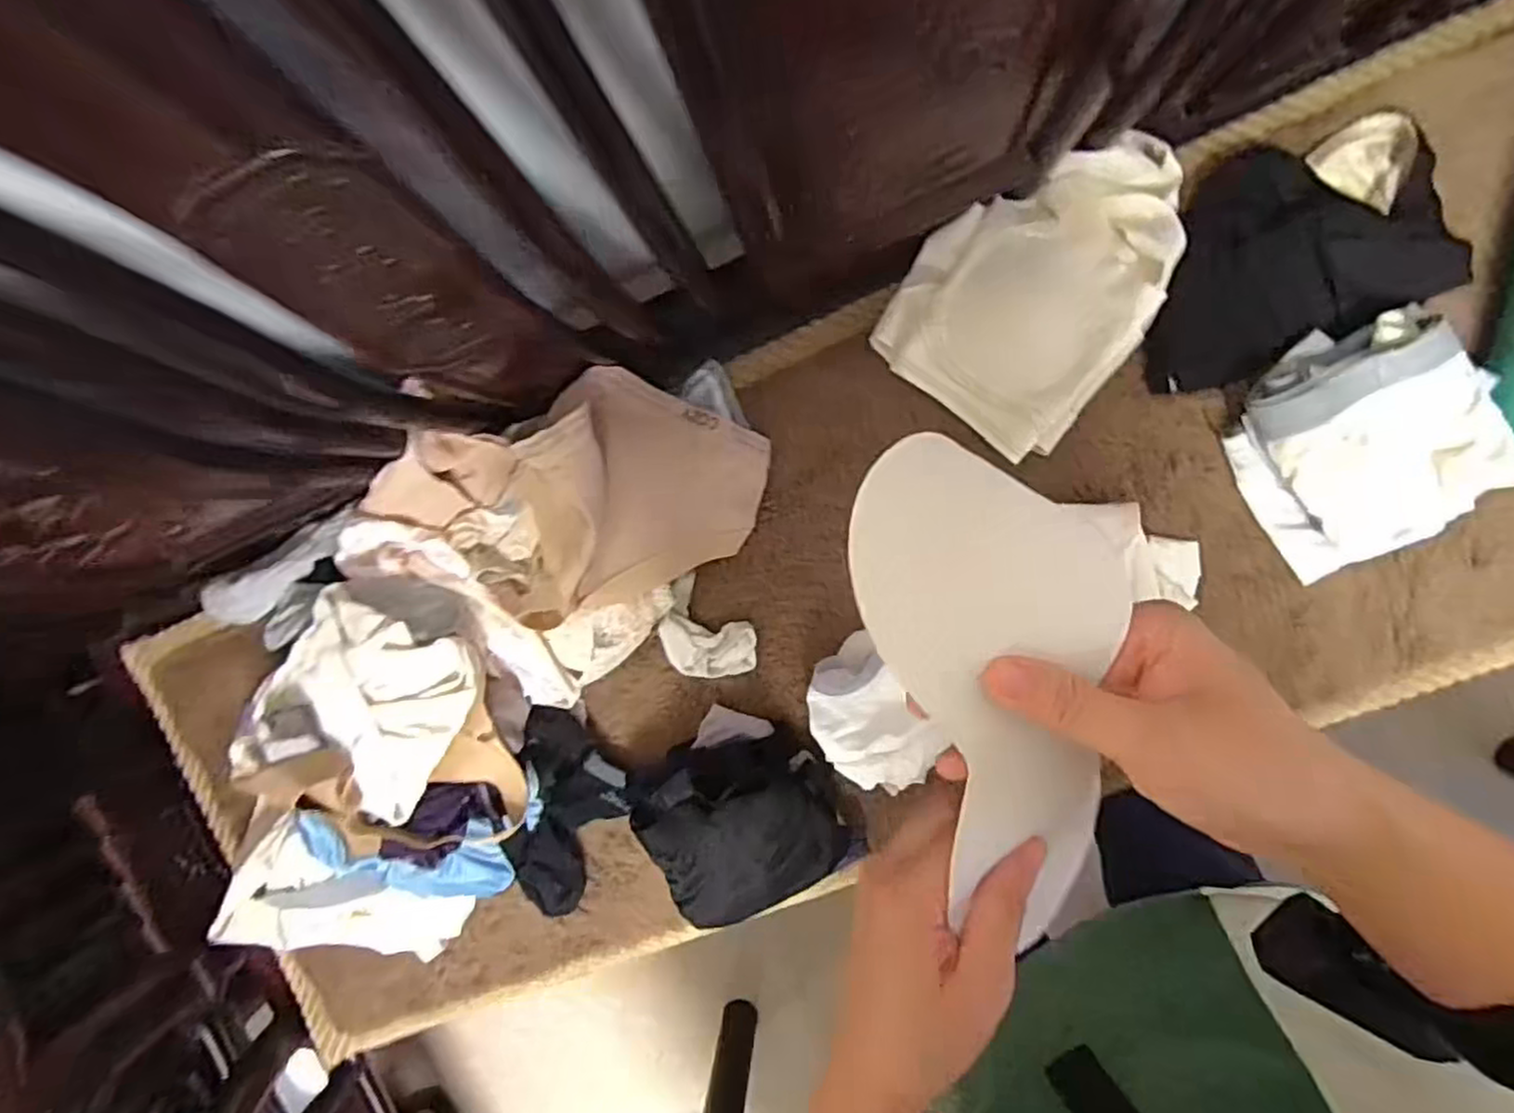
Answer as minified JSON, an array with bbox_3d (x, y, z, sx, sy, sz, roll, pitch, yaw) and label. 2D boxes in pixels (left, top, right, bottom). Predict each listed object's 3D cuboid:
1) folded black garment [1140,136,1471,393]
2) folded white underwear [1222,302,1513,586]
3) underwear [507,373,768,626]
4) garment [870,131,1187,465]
[{"bbox_3d":[0.429,-0.235,0.577,0.232,0.032,0.172,-9,98,7],"label":"folded black garment"},{"bbox_3d":[0.482,-0.088,0.577,0.172,0.061,0.186,-28,95,10],"label":"folded white underwear"},{"bbox_3d":[-0.118,-0.049,0.615,0.253,0.127,0.166,-21,96,9],"label":"underwear"},{"bbox_3d":[0.233,-0.223,0.590,0.182,0.053,0.254,38,101,-1],"label":"garment"}]

